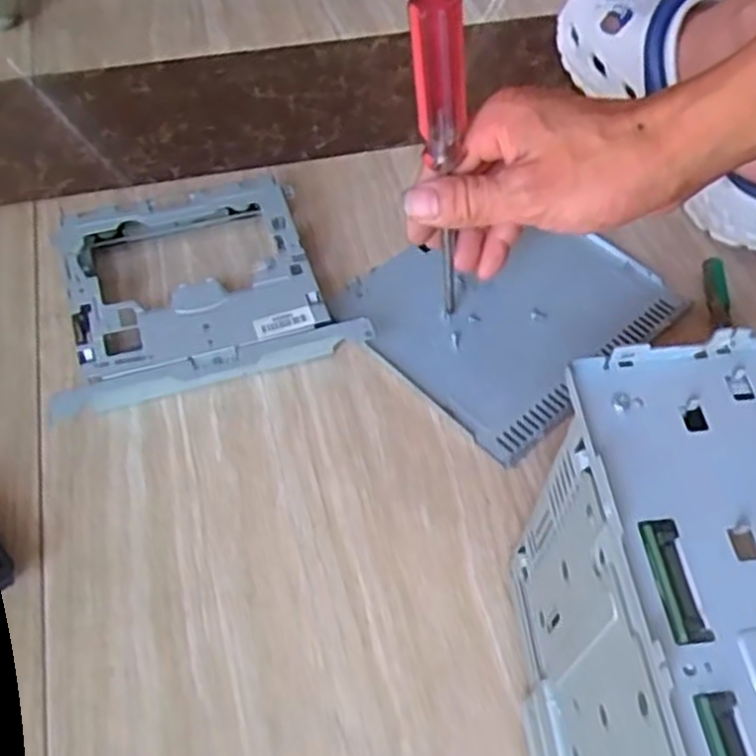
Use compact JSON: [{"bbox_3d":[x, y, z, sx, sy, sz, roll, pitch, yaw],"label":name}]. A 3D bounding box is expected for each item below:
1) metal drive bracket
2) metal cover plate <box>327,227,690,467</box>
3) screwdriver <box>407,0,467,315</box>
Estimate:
[{"bbox_3d":[-0.107,-0.053,0.465,0.166,0.035,0.140,-14,56,-13],"label":"metal drive bracket"},{"bbox_3d":[0.084,-0.048,0.492,0.178,0.011,0.152,-36,63,-25],"label":"metal cover plate"},{"bbox_3d":[0.033,-0.103,0.399,0.022,0.206,0.022,-9,59,2],"label":"screwdriver"}]

